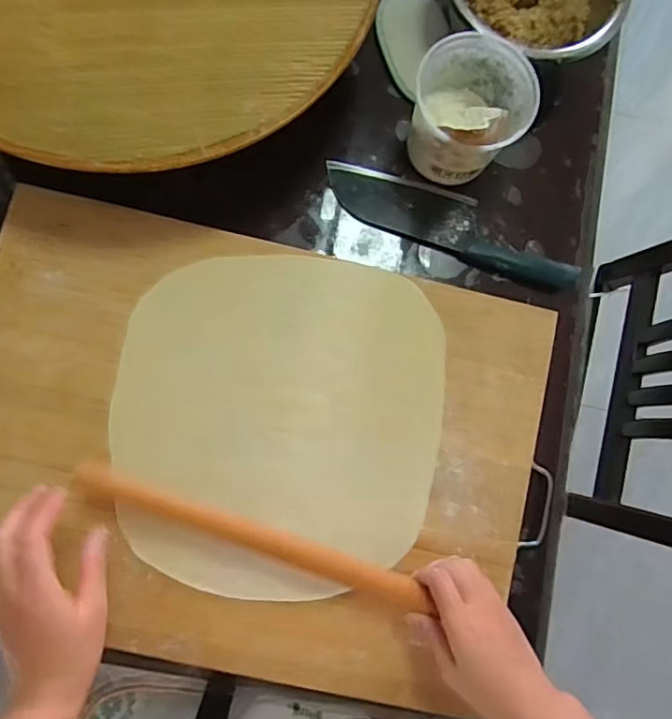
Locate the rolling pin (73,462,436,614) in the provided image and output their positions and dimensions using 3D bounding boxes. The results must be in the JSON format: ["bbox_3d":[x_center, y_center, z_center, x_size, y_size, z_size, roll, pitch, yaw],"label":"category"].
[{"bbox_3d":[-0.067,0.153,0.466,0.308,0.020,0.024,22,82,-6],"label":"rolling pin"}]

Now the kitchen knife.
[{"bbox_3d":[0.128,-0.149,0.593,0.285,0.021,0.066,22,82,-2],"label":"kitchen knife"}]

